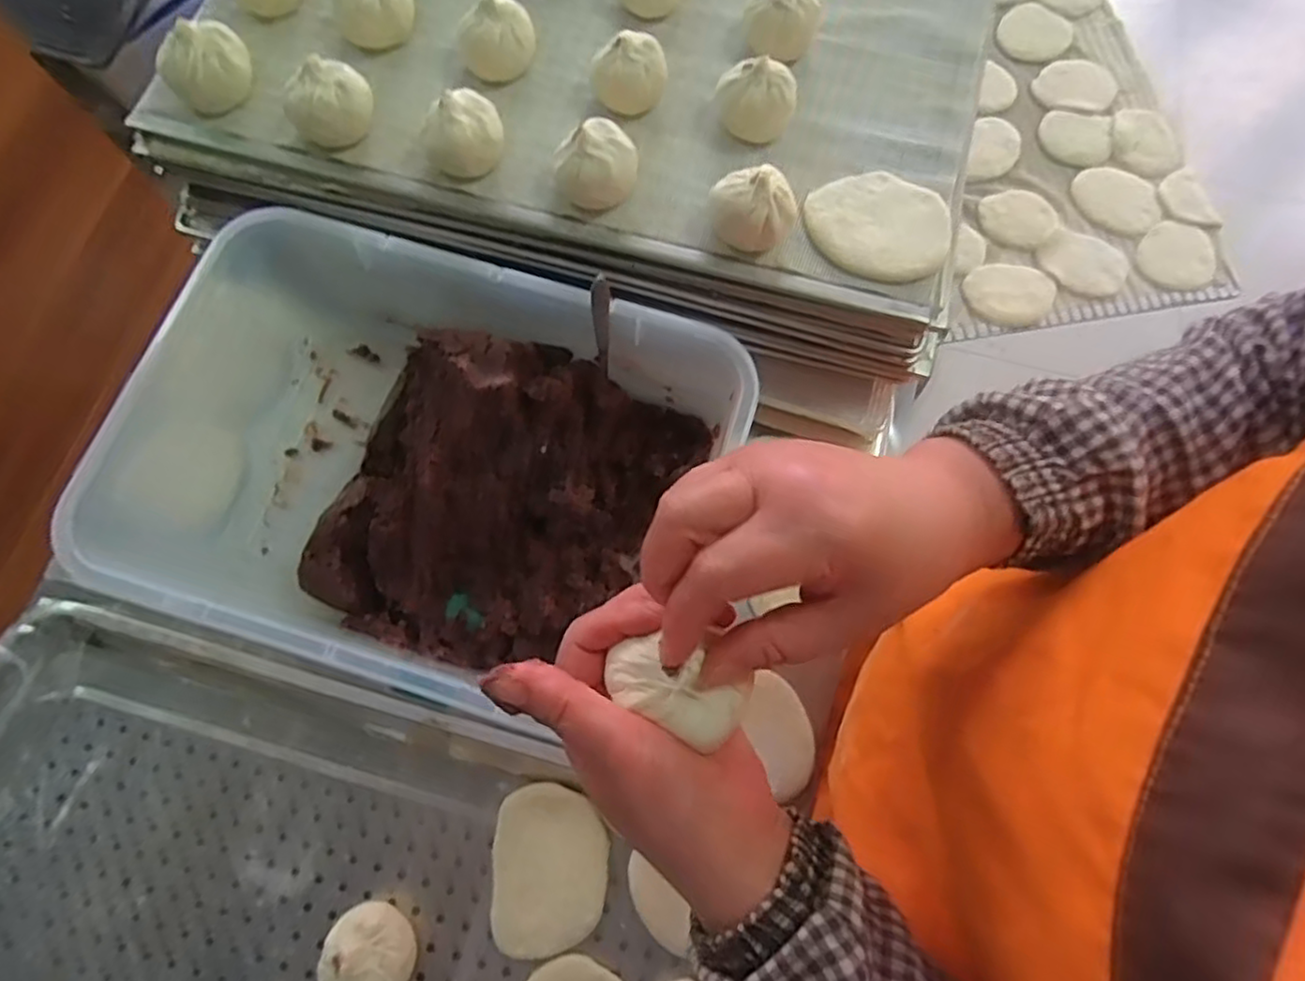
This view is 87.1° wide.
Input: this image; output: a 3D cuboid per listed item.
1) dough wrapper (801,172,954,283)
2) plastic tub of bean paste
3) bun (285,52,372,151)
[{"bbox_3d":[0.159,-0.185,0.477,0.088,0.010,0.088,1,73,-2],"label":"dough wrapper"},{"bbox_3d":[-0.179,-0.019,0.491,0.420,0.134,0.272,17,73,4],"label":"plastic tub of bean paste"},{"bbox_3d":[-0.226,-0.273,0.482,0.050,0.035,0.050,1,73,-2],"label":"bun"}]

